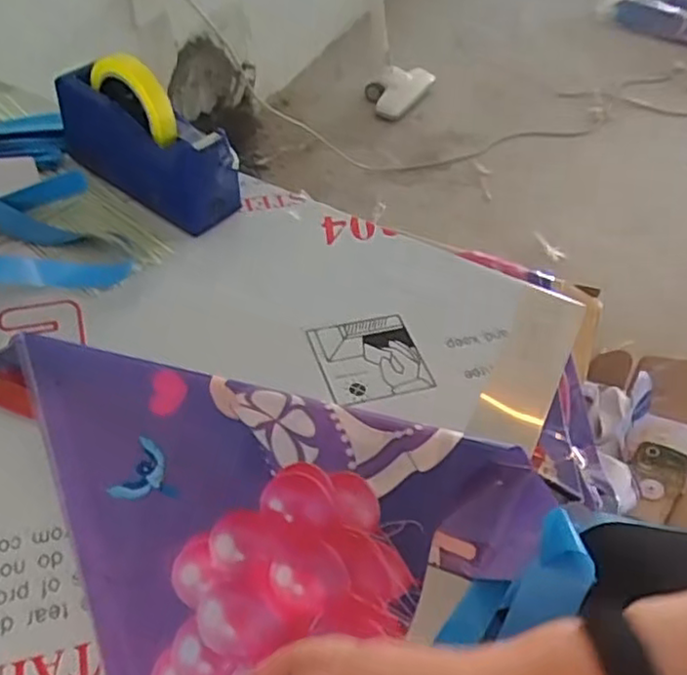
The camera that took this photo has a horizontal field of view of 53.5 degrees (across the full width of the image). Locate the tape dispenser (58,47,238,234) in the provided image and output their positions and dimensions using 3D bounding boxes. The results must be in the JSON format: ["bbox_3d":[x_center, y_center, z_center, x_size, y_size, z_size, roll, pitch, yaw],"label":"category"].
[{"bbox_3d":[-0.204,-0.209,0.700,0.210,0.127,0.064,31,53,19],"label":"tape dispenser"}]

